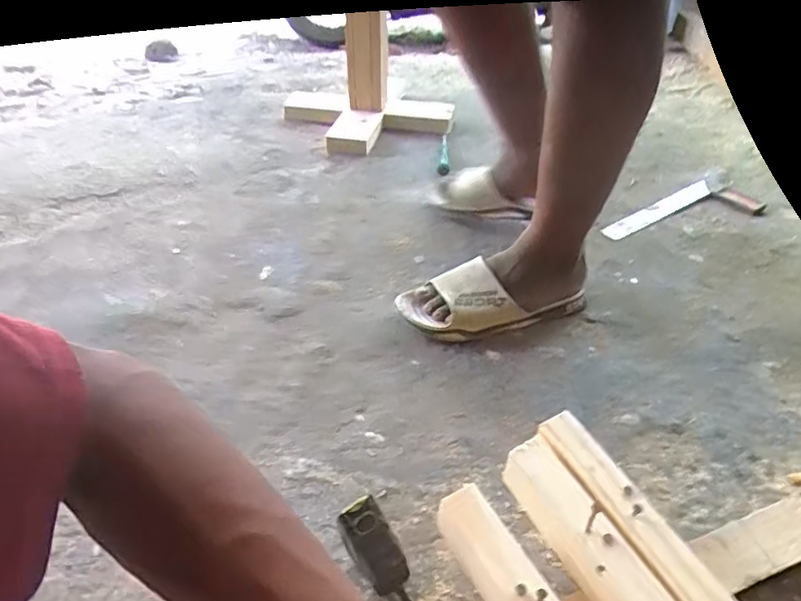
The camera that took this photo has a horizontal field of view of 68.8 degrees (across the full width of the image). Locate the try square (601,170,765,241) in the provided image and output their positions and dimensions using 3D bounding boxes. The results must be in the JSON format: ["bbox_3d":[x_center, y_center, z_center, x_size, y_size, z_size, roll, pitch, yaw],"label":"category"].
[{"bbox_3d":[0.532,-0.157,1.068,0.363,0.015,0.124,-25,45,-27],"label":"try square"}]

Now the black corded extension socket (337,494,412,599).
[{"bbox_3d":[-0.022,0.221,0.528,0.037,0.087,0.020,-26,3,-8],"label":"black corded extension socket"}]

